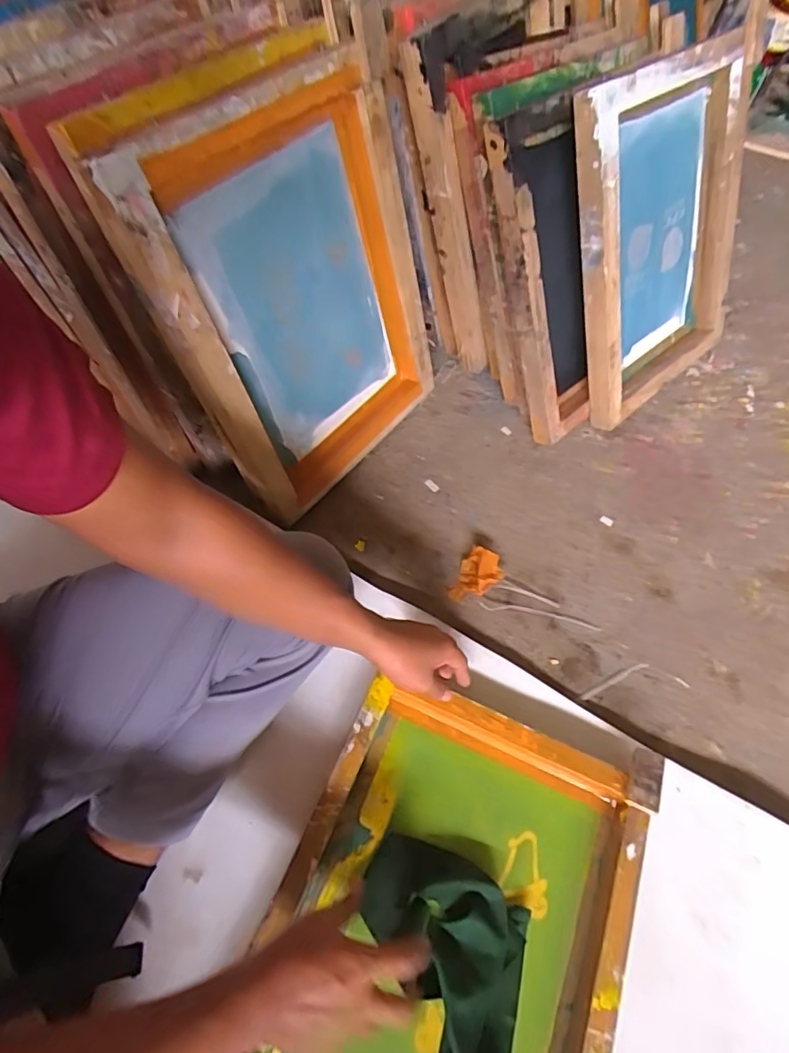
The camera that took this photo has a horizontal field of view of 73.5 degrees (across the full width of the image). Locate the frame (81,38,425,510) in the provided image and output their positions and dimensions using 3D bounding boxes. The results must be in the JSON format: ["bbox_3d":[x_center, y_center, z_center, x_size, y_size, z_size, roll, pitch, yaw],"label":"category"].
[{"bbox_3d":[-0.111,-0.291,0.706,0.069,0.489,0.379,25,60,32],"label":"frame"}]

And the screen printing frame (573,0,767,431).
[{"bbox_3d":[0.434,-0.463,0.860,0.400,0.485,0.065,-39,42,-18],"label":"screen printing frame"}]

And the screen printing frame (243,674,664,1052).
[{"bbox_3d":[0.053,0.413,0.541,0.340,0.056,0.446,21,62,11],"label":"screen printing frame"}]

